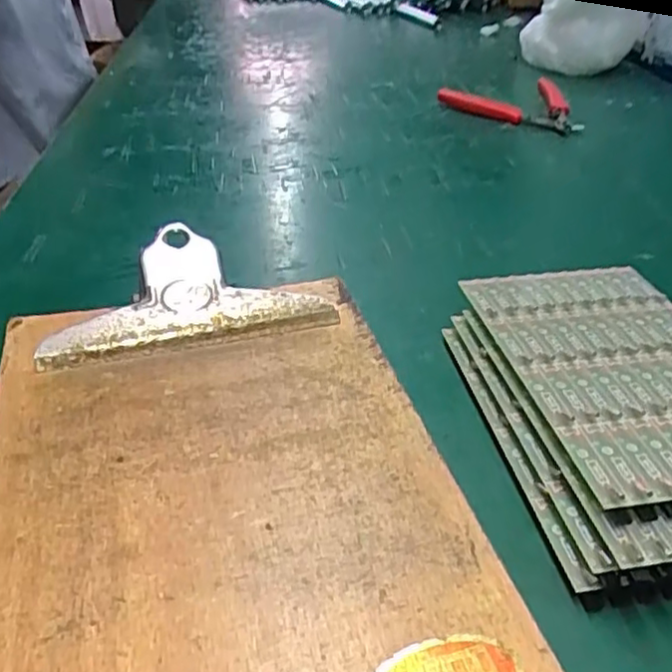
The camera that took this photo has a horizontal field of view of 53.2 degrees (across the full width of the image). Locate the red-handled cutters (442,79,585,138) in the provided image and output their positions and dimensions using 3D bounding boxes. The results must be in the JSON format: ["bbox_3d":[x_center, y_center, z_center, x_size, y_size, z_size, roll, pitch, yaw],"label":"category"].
[{"bbox_3d":[0.141,-0.199,0.562,0.105,0.016,0.121,3,35,3],"label":"red-handled cutters"}]

